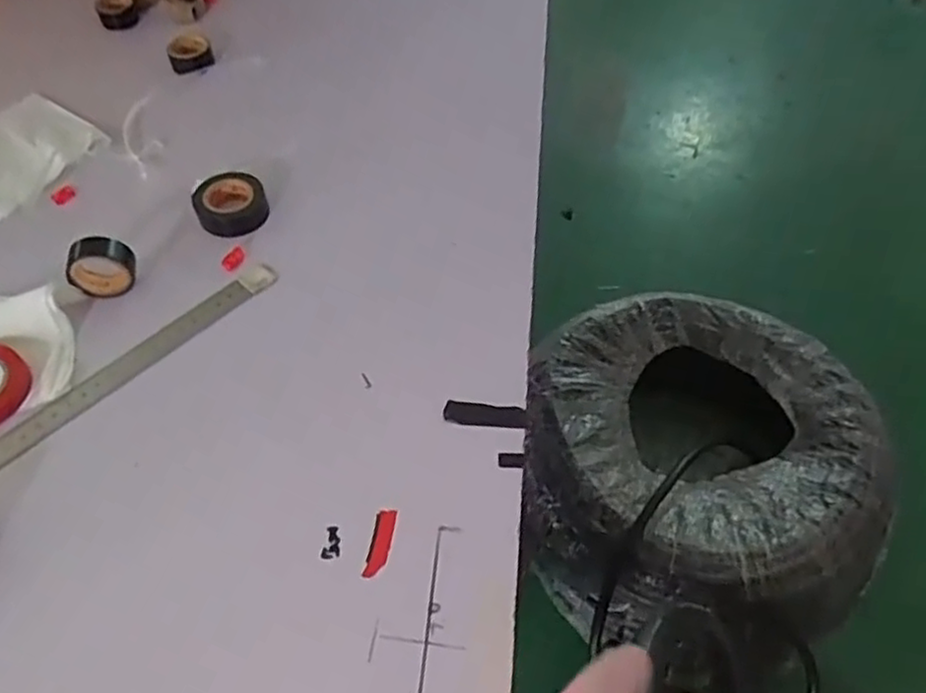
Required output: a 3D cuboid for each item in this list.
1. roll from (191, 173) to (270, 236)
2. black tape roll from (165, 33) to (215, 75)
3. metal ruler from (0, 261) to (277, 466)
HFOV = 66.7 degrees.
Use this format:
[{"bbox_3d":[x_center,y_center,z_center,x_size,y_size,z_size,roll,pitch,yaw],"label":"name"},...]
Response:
[{"bbox_3d":[-0.173,-0.108,0.528,0.052,0.018,0.050,1,53,-1],"label":"roll"},{"bbox_3d":[-0.250,-0.267,0.642,0.030,0.024,0.032,1,53,-1],"label":"black tape roll"},{"bbox_3d":[-0.213,0.011,0.452,0.023,0.007,0.218,40,64,16],"label":"metal ruler"}]

